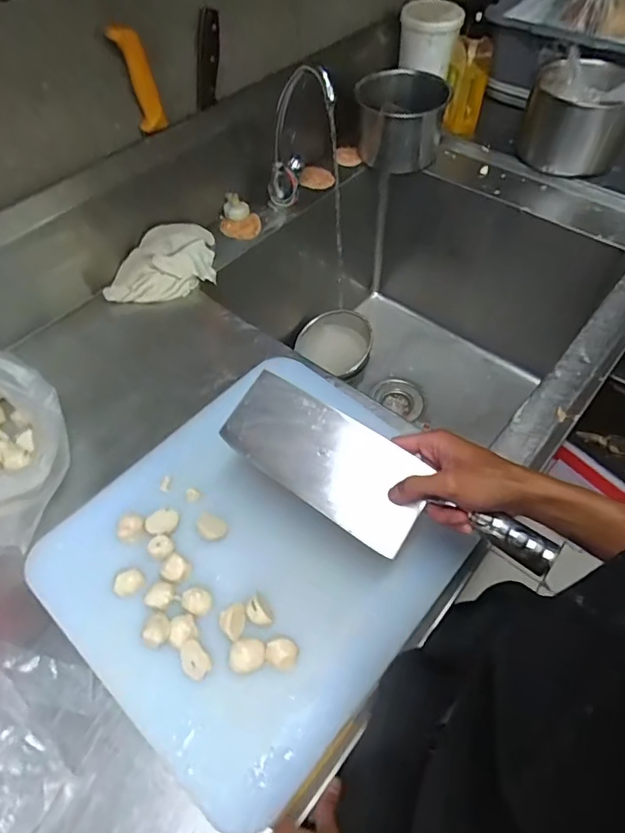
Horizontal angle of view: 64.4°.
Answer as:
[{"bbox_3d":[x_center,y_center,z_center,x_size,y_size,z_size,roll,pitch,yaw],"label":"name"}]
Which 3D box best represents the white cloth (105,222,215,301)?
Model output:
[{"bbox_3d":[-0.239,-0.246,0.780,0.172,0.059,0.120,-15,56,-9],"label":"white cloth"}]

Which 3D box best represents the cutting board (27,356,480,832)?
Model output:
[{"bbox_3d":[-0.046,0.123,0.522,0.338,0.028,0.392,37,61,19],"label":"cutting board"}]

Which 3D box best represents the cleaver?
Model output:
[{"bbox_3d":[0.061,0.067,0.469,0.314,0.029,0.094,28,82,13],"label":"cleaver"}]

